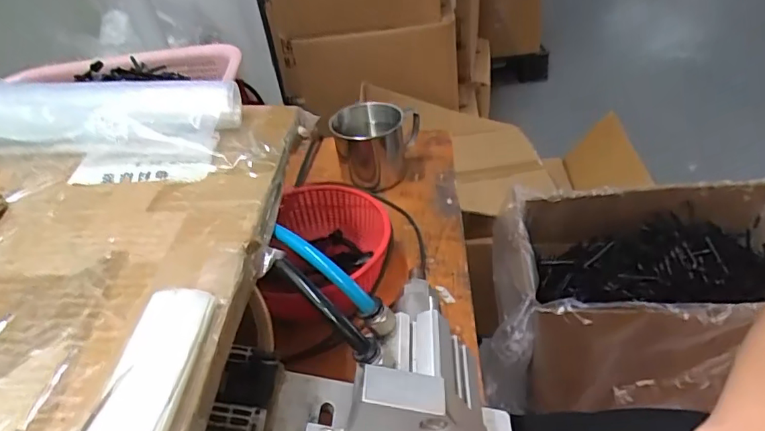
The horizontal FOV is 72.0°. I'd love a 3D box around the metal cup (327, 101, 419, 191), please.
[{"bbox_3d":[-0.004,-0.074,0.538,0.086,0.067,0.086,-6,36,5],"label":"metal cup"}]

